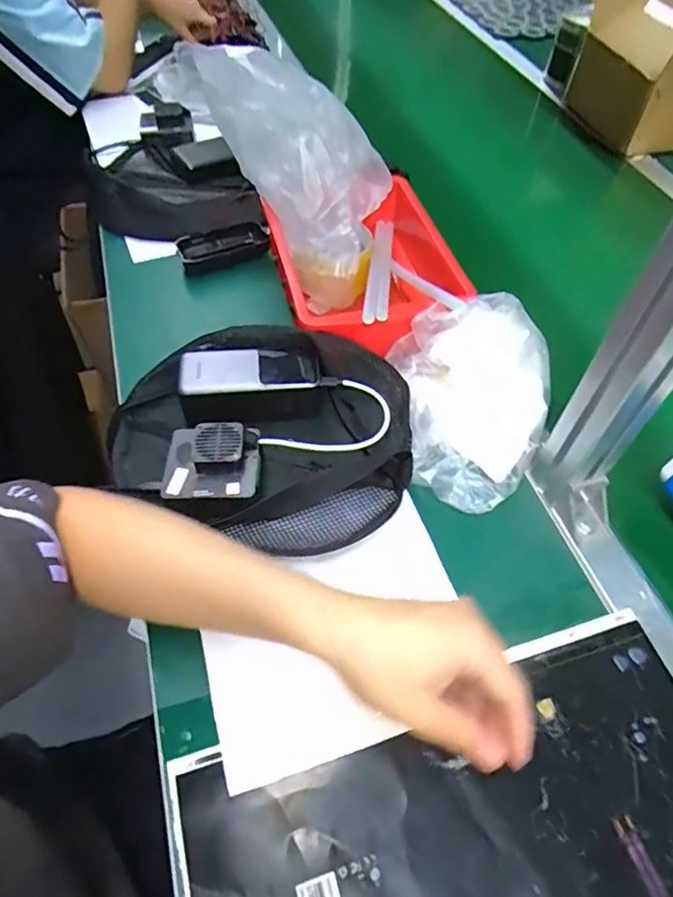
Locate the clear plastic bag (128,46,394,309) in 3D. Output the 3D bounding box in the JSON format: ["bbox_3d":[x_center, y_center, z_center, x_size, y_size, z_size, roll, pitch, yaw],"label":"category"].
[{"bbox_3d":[-0.041,-0.272,0.557,0.136,0.254,0.096,-9,42,44],"label":"clear plastic bag"}]

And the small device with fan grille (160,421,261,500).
[{"bbox_3d":[-0.106,0.009,0.466,0.079,0.022,0.065,0,54,-3],"label":"small device with fan grille"}]

